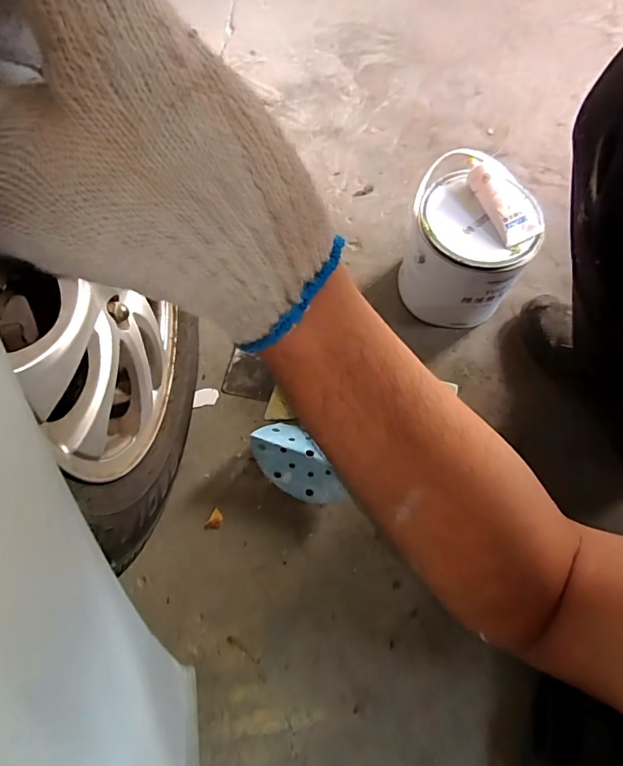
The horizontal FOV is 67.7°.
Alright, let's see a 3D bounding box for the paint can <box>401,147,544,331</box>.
[{"bbox_3d":[0.210,-0.186,0.647,0.159,0.175,0.157,17,70,5],"label":"paint can"}]

